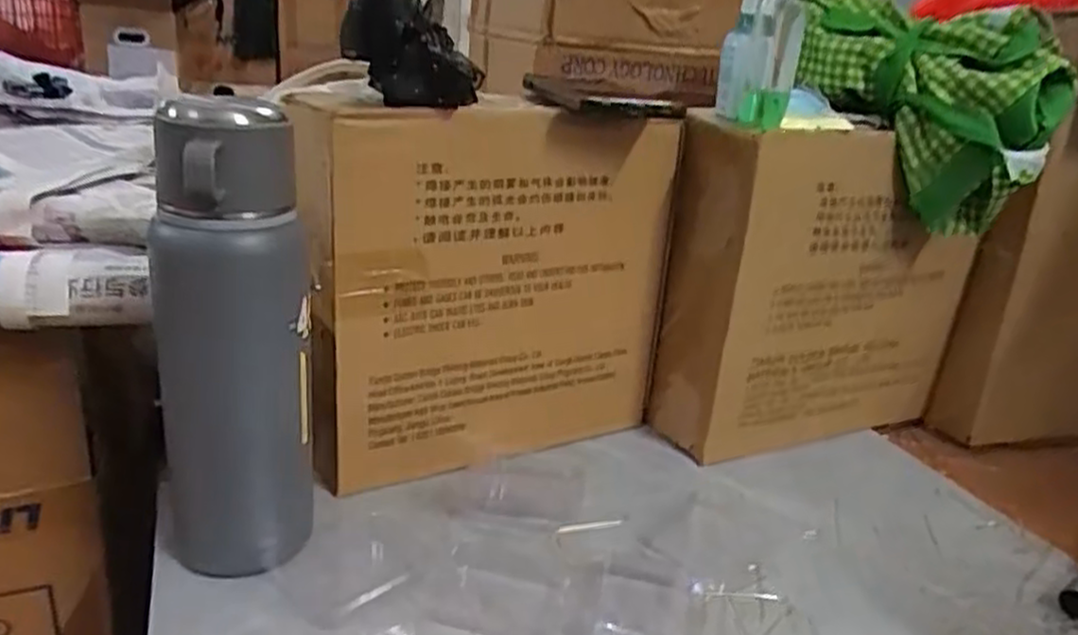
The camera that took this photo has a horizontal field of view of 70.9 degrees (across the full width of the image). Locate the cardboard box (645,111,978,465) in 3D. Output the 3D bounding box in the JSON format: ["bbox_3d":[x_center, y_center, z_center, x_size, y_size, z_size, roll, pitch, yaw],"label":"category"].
[{"bbox_3d":[0.242,-0.023,0.665,0.275,0.270,0.083,-4,23,-26],"label":"cardboard box"}]

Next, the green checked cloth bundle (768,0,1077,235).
[{"bbox_3d":[0.301,-0.169,0.614,0.208,0.159,0.073,23,26,38],"label":"green checked cloth bundle"}]

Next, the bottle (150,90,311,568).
[{"bbox_3d":[-0.171,0.023,0.421,0.069,0.270,0.071,17,23,26],"label":"bottle"}]

